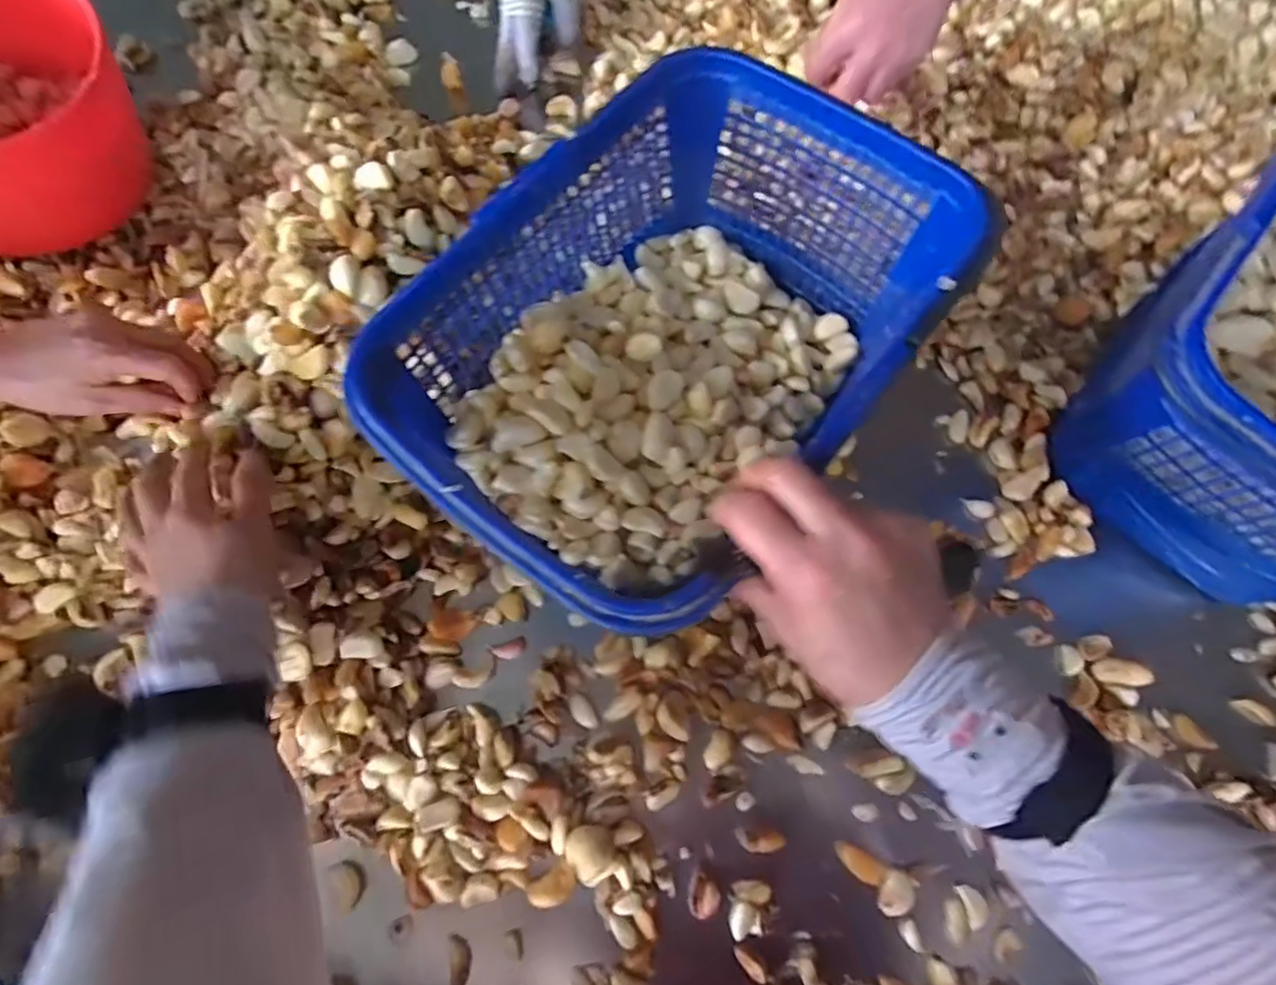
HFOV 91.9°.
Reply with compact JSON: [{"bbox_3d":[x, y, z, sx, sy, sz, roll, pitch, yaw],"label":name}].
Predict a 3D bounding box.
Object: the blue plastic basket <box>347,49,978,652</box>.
[{"bbox_3d":[0.016,-0.094,0.393,0.224,0.132,0.326,37,76,9],"label":"blue plastic basket"}]

